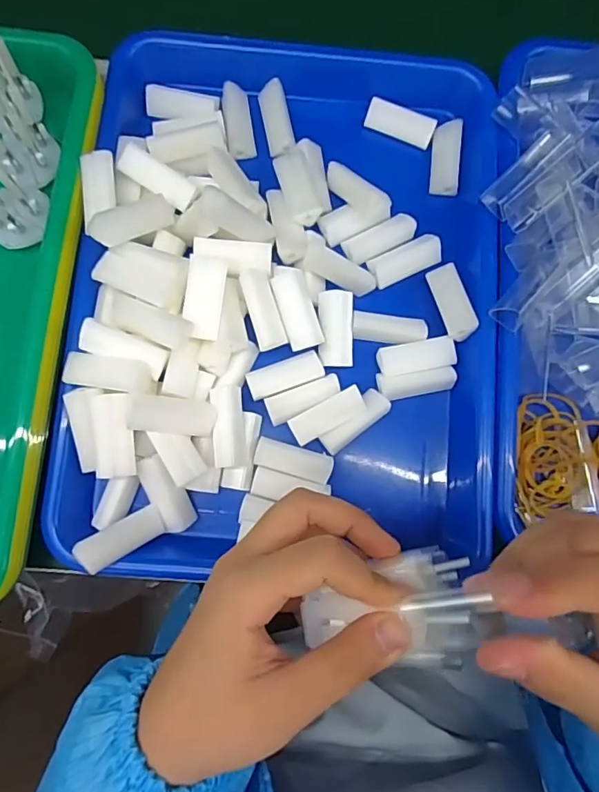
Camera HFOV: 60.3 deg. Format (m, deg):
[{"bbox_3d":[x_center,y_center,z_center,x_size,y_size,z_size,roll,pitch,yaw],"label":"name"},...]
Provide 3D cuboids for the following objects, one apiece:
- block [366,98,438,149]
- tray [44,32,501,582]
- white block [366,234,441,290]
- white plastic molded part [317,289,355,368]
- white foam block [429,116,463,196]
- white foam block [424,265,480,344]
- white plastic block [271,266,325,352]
[{"bbox_3d":[0.067,-0.182,0.343,0.046,0.006,0.020,17,114,-3],"label":"block"},{"bbox_3d":[-0.006,-0.062,0.312,0.248,0.048,0.337,4,81,-1],"label":"tray"},{"bbox_3d":[0.068,-0.087,0.330,0.047,0.007,0.021,-23,82,-5],"label":"white block"},{"bbox_3d":[0.023,-0.041,0.312,0.021,0.014,0.045,0,81,-2],"label":"white plastic molded part"},{"bbox_3d":[0.097,-0.157,0.340,0.017,0.013,0.049,8,80,-1],"label":"white foam block"},{"bbox_3d":[0.094,-0.058,0.316,0.019,0.008,0.050,-20,68,17],"label":"white foam block"},{"bbox_3d":[-0.002,-0.055,0.309,0.022,0.012,0.054,-17,82,-5],"label":"white plastic block"}]

